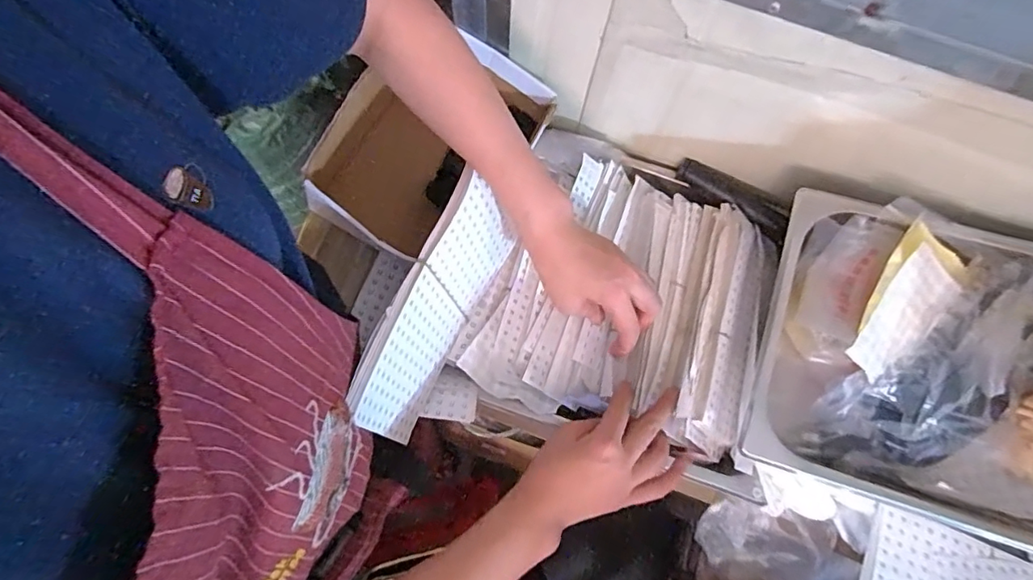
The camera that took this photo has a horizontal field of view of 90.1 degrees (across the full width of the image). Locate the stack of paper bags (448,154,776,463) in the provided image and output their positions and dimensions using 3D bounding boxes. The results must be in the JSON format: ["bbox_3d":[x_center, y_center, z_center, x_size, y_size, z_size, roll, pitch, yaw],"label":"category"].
[{"bbox_3d":[0.112,0.002,0.538,0.285,0.060,0.271,15,73,3],"label":"stack of paper bags"}]

